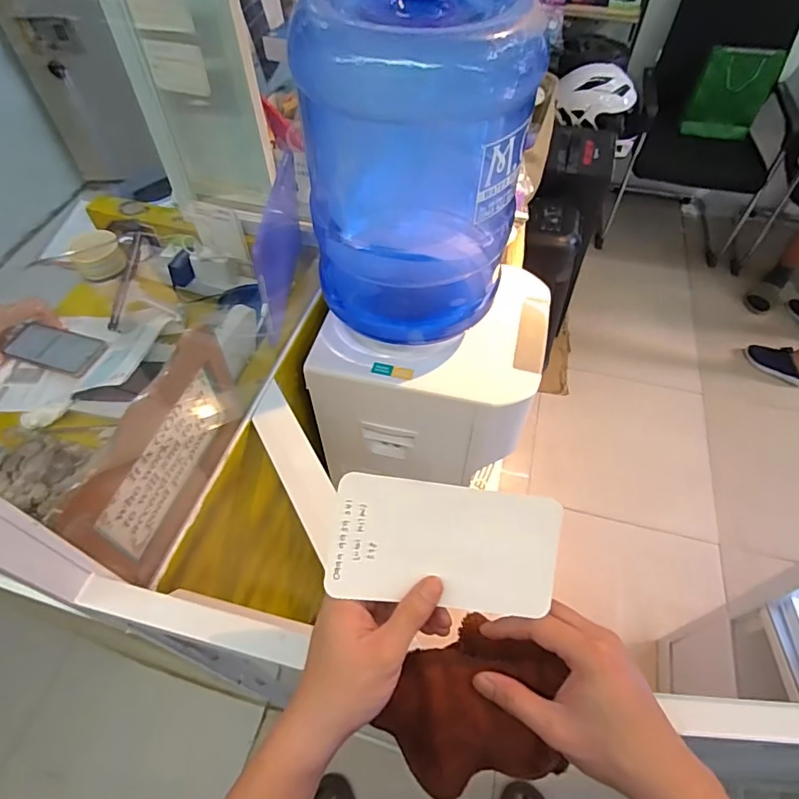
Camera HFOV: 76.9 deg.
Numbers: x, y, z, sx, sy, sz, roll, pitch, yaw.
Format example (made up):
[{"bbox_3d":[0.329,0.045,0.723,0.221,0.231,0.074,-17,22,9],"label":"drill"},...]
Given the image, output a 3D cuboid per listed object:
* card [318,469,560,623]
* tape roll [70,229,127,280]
[{"bbox_3d":[0.033,0.104,0.357,0.159,0.011,0.085,8,92,-6],"label":"card"},{"bbox_3d":[-0.509,-0.246,0.856,0.074,0.053,0.074,0,54,0],"label":"tape roll"}]

